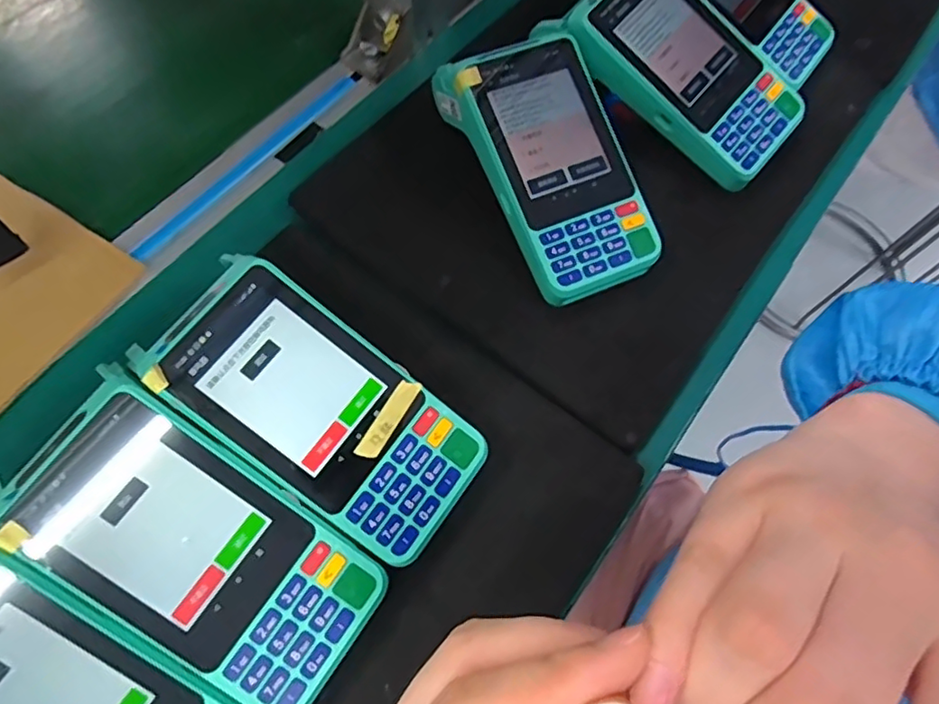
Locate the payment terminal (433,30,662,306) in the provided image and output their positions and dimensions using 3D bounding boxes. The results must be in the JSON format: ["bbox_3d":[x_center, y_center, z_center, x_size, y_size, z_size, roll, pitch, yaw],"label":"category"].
[{"bbox_3d":[0.046,-0.113,0.349,0.084,0.066,0.165,-18,67,-9],"label":"payment terminal"}]

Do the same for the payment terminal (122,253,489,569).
[{"bbox_3d":[-0.073,0.026,0.279,0.156,0.066,0.077,34,69,13],"label":"payment terminal"}]

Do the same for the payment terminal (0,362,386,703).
[{"bbox_3d":[-0.117,0.083,0.254,0.154,0.068,0.074,31,69,12],"label":"payment terminal"}]

